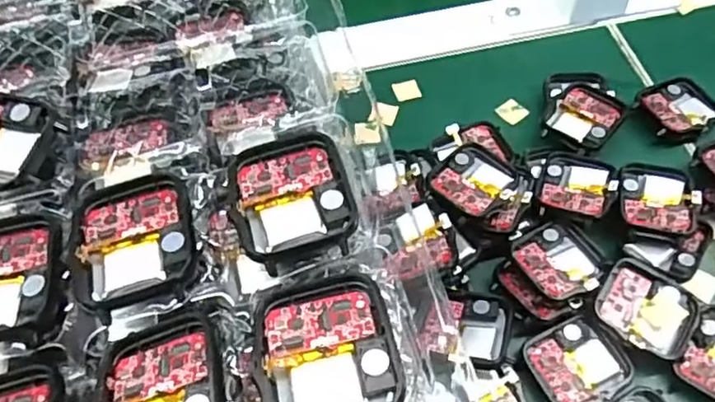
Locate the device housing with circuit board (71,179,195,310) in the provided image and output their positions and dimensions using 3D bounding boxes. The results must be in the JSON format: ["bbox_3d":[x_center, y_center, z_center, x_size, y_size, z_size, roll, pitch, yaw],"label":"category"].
[{"bbox_3d":[-0.072,0.012,0.190,0.038,0.006,0.042,-15,57,-6],"label":"device housing with circuit board"}]

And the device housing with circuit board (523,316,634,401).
[{"bbox_3d":[0.100,0.073,0.273,0.041,0.005,0.039,-26,59,-12],"label":"device housing with circuit board"}]

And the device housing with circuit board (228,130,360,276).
[{"bbox_3d":[-0.021,-0.003,0.194,0.038,0.006,0.048,-12,57,-4],"label":"device housing with circuit board"}]

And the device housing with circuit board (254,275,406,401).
[{"bbox_3d":[-0.009,0.041,0.165,0.037,0.006,0.047,-14,58,-5],"label":"device housing with circuit board"}]

